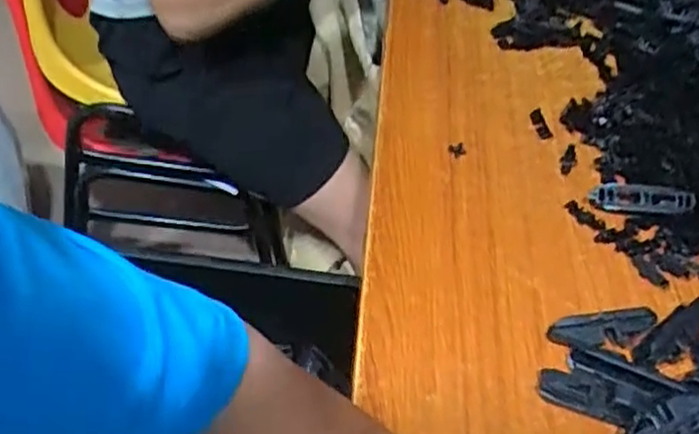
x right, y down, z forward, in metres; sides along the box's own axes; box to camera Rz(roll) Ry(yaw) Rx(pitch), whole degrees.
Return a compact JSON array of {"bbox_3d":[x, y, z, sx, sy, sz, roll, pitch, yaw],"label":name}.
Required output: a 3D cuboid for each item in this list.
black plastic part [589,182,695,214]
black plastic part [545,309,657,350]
[{"bbox_3d":[0.232,-0.014,0.546,0.077,0.013,0.024,10,47,3],"label":"black plastic part"},{"bbox_3d":[0.168,0.075,0.452,0.070,0.022,0.018,-3,48,-10],"label":"black plastic part"}]

